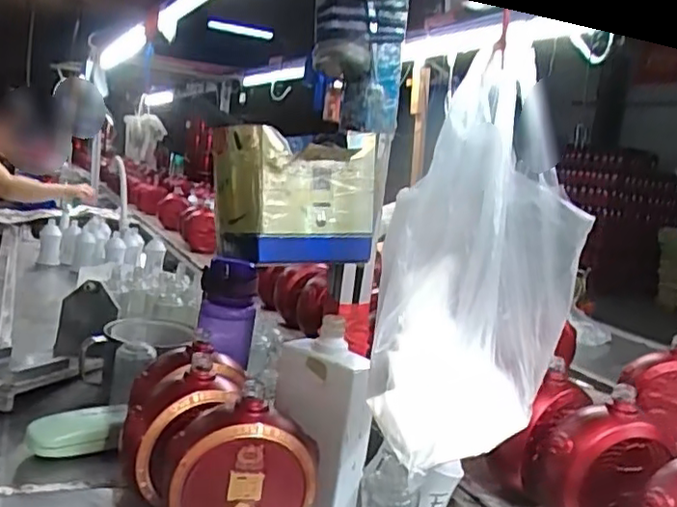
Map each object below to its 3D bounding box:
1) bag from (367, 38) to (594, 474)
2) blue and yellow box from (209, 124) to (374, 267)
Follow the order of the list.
[{"bbox_3d":[0.109,0.001,0.498,0.141,0.296,0.137,9,9,20],"label":"bag"},{"bbox_3d":[-0.052,-0.063,0.683,0.165,0.132,0.116,2,9,-24],"label":"blue and yellow box"}]

